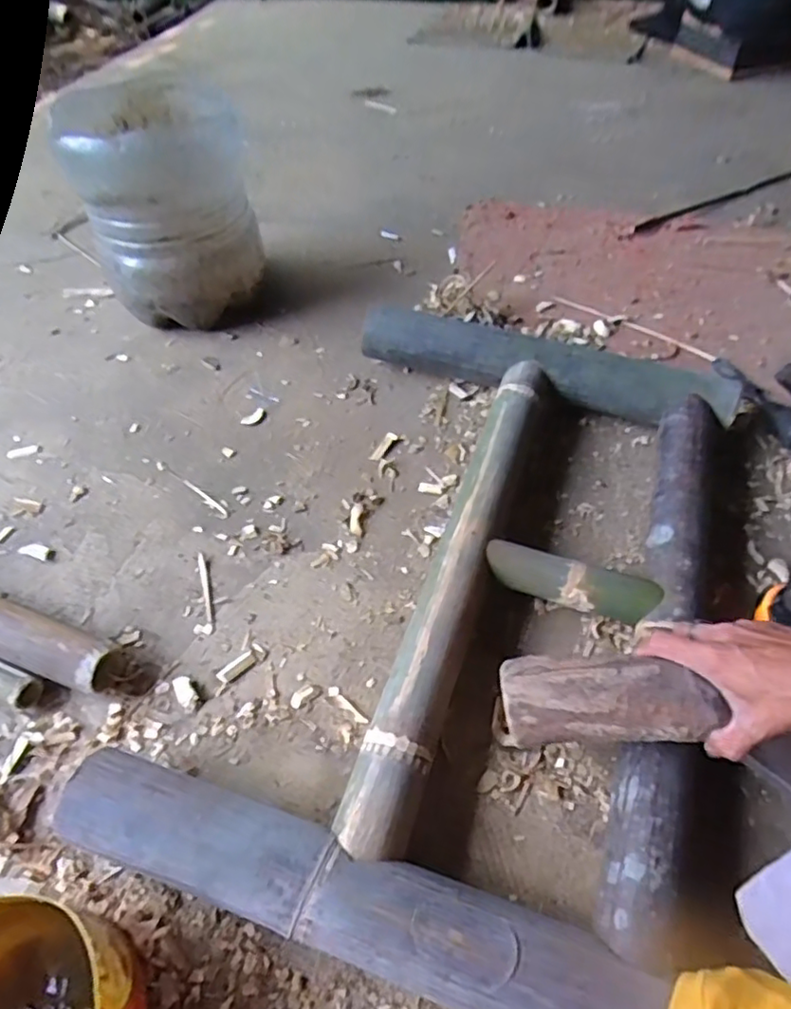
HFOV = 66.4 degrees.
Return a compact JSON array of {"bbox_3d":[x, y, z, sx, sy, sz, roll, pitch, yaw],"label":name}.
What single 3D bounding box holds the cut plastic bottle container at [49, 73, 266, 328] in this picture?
[{"bbox_3d":[-0.326,-0.428,0.885,0.217,0.264,0.262,-15,54,-10],"label":"cut plastic bottle container"}]

